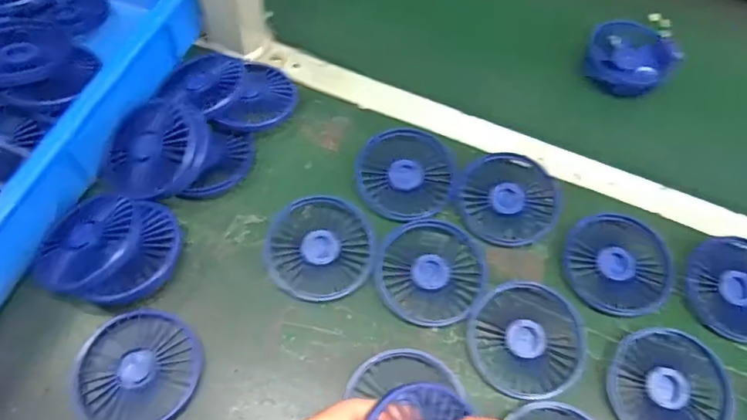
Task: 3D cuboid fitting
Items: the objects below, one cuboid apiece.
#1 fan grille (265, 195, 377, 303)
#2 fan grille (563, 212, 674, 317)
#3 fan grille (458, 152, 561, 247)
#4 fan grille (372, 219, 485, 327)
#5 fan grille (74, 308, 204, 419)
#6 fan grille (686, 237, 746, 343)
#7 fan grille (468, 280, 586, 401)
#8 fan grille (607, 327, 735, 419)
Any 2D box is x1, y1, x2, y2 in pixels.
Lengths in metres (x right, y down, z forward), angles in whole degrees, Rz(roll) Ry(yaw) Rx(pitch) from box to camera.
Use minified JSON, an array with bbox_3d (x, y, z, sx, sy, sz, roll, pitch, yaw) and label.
[{"bbox_3d":[-0.045,0.030,0.452,0.085,0.016,0.087,2,61,-4],"label":"fan grille"},{"bbox_3d":[0.205,0.043,0.457,0.086,0.008,0.087,2,61,-4],"label":"fan grille"},{"bbox_3d":[0.120,-0.011,0.484,0.087,0.015,0.083,2,61,-4],"label":"fan grille"},{"bbox_3d":[0.047,0.049,0.445,0.086,0.014,0.084,2,61,-4],"label":"fan grille"},{"bbox_3d":[-0.173,0.117,0.398,0.086,0.012,0.085,2,61,-4],"label":"fan grille"},{"bbox_3d":[0.306,0.065,0.455,0.084,0.014,0.084,2,61,-4],"label":"fan grille"},{"bbox_3d":[0.118,0.098,0.420,0.084,0.008,0.084,2,61,-4],"label":"fan grille"},{"bbox_3d":[0.222,0.133,0.411,0.085,0.020,0.086,2,61,-4],"label":"fan grille"}]

